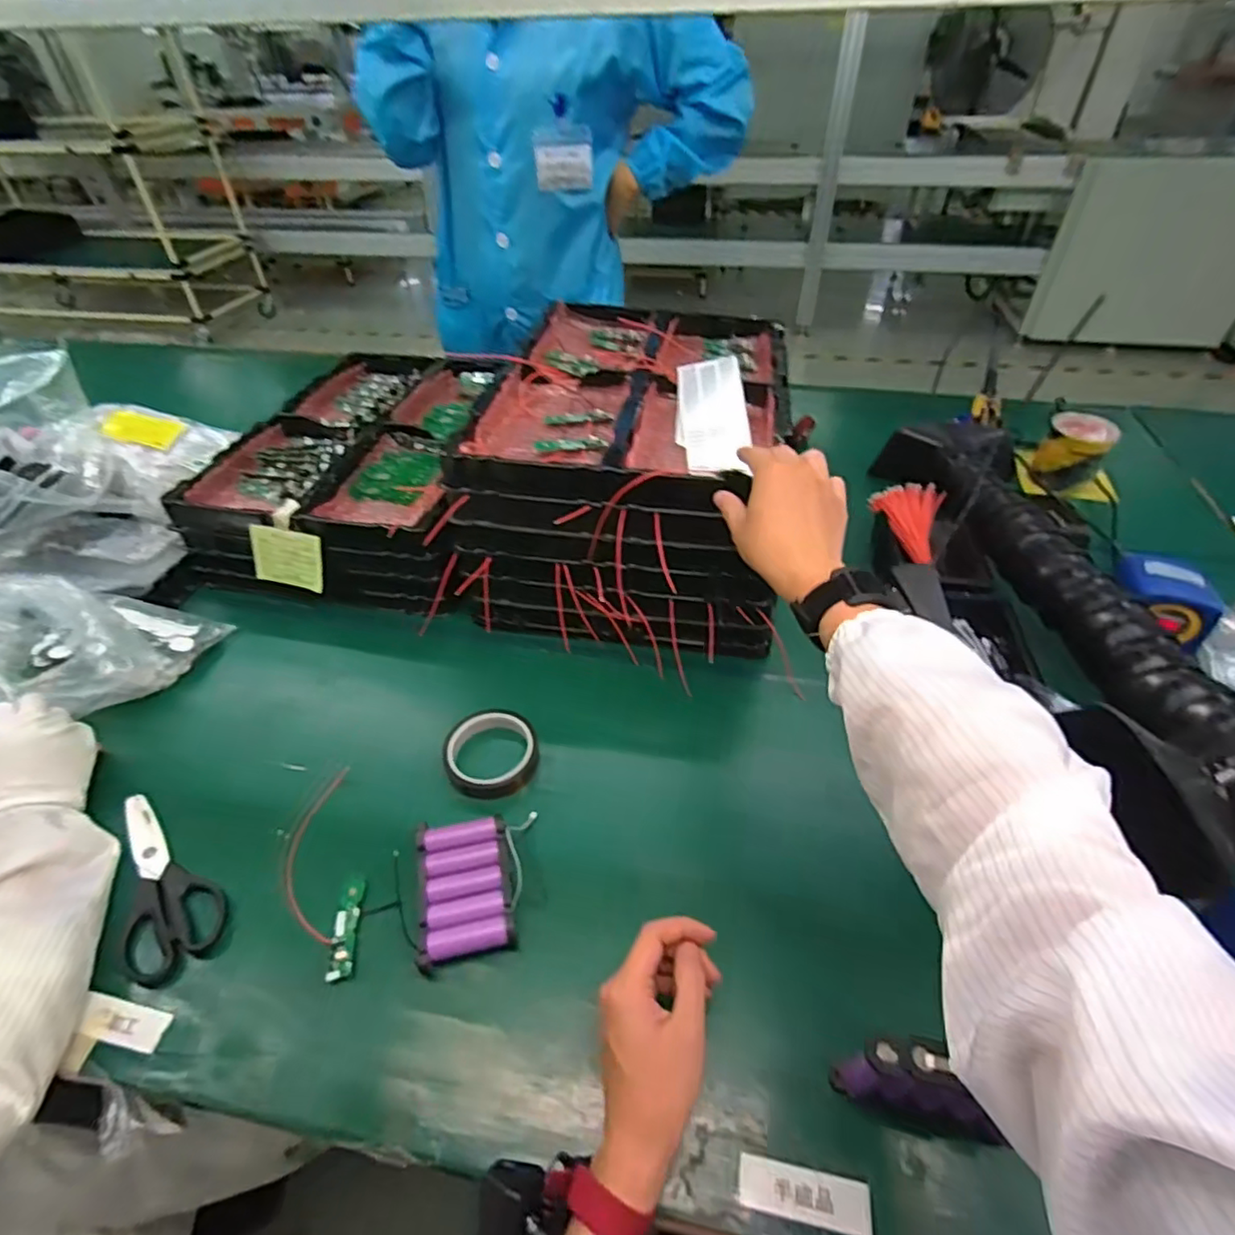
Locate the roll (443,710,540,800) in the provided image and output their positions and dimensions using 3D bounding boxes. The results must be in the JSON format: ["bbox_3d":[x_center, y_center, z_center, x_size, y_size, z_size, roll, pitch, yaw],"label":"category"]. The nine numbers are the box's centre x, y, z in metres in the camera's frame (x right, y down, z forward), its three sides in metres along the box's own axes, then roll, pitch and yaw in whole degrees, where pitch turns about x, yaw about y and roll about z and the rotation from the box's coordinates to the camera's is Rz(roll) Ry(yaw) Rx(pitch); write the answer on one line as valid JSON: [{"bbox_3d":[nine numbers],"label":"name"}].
[{"bbox_3d":[-0.126,0.138,0.634,0.090,0.035,0.088,-1,43,1],"label":"roll"}]

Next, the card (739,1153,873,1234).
[{"bbox_3d":[0.119,0.366,0.399,0.081,0.004,0.028,8,44,9],"label":"card"}]

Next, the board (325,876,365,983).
[{"bbox_3d":[-0.222,0.253,0.515,0.018,0.009,0.083,-6,43,-5],"label":"board"}]

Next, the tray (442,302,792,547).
[{"bbox_3d":[0.033,-0.291,0.794,0.345,0.051,0.526,6,44,8],"label":"tray"}]

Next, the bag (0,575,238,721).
[{"bbox_3d":[-0.585,0.019,0.693,0.187,0.105,0.165,10,44,12],"label":"bag"}]

